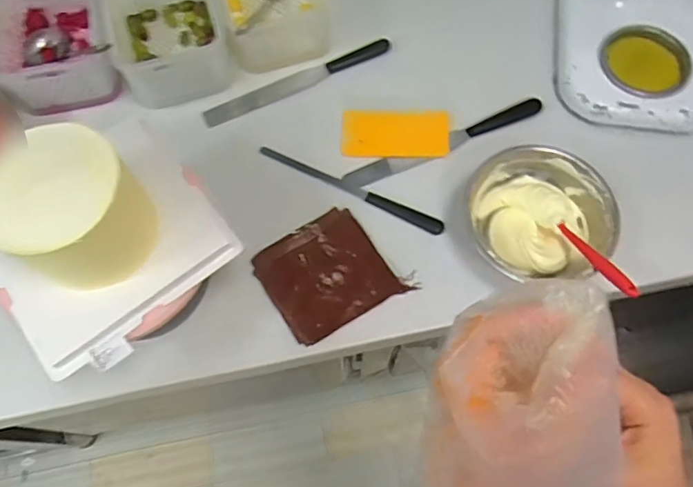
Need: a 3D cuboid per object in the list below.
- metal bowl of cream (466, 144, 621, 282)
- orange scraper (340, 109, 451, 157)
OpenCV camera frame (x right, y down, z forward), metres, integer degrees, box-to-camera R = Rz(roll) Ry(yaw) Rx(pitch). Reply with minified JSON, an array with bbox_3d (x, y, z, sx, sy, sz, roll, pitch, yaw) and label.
[{"bbox_3d":[0.253,-0.036,0.721,0.167,0.080,0.167,0,68,1],"label":"metal bowl of cream"},{"bbox_3d":[0.072,-0.161,0.799,0.157,0.013,0.067,1,103,5],"label":"orange scraper"}]

